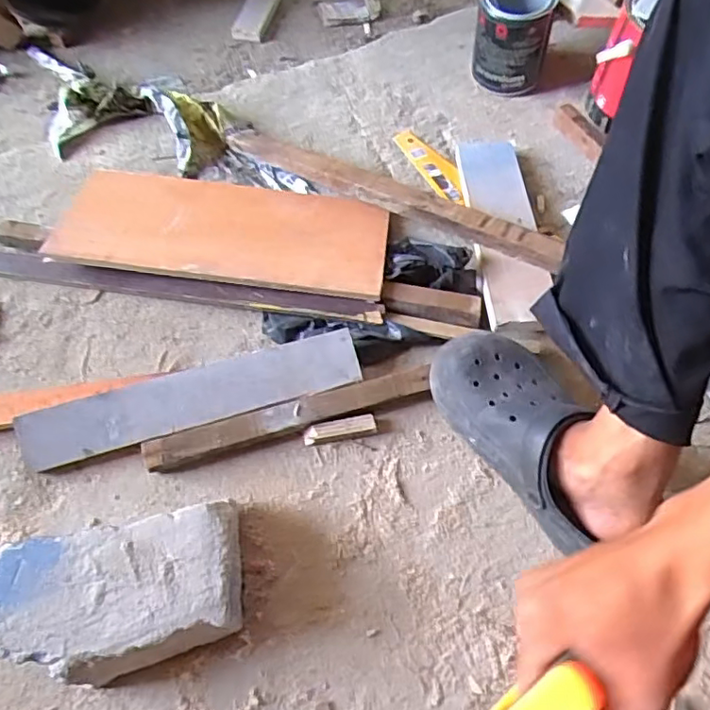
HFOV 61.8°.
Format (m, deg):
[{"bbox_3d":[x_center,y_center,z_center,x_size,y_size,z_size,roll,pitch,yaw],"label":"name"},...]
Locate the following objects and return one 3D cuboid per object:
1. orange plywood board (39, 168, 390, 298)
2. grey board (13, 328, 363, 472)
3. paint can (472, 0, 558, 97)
[{"bbox_3d":[-0.160,-0.159,0.732,0.391,0.013,0.165,9,53,2],"label":"orange plywood board"},{"bbox_3d":[-0.168,0.044,0.631,0.348,0.011,0.061,-16,90,-9],"label":"grey board"},{"bbox_3d":[0.230,-0.472,0.881,0.104,0.136,0.104,1,62,-1],"label":"paint can"}]

